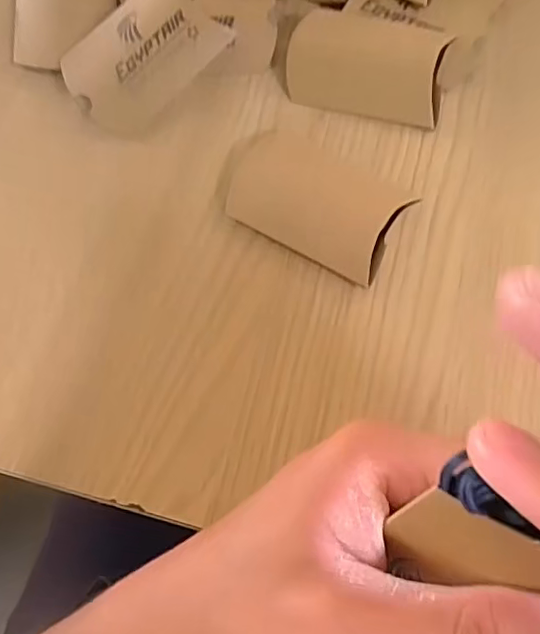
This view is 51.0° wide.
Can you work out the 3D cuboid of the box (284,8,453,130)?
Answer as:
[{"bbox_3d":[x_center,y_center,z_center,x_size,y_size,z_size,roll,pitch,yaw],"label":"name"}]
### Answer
[{"bbox_3d":[0.054,-0.141,0.314,0.084,0.022,0.057,14,69,6],"label":"box"}]

